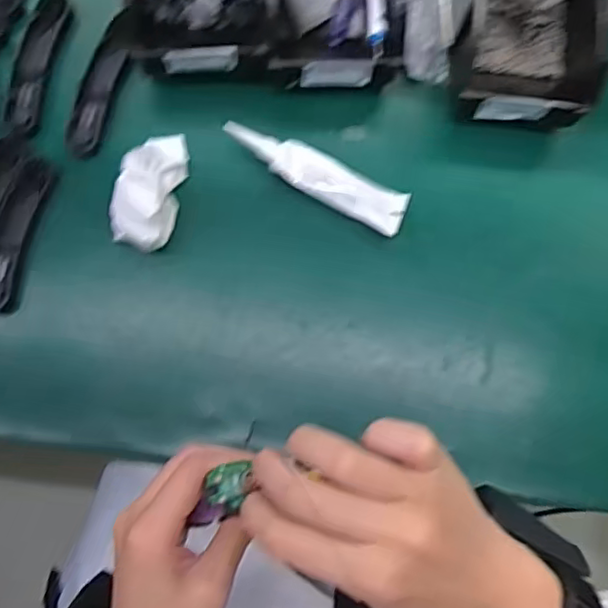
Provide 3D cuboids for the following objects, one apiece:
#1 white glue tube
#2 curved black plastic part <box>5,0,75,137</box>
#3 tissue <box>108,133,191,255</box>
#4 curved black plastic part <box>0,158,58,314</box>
[{"bbox_3d":[0.010,-0.103,0.499,0.152,0.026,0.037,28,84,2],"label":"white glue tube"},{"bbox_3d":[-0.214,-0.192,0.499,0.031,0.019,0.115,13,84,0],"label":"curved black plastic part"},{"bbox_3d":[-0.117,-0.092,0.477,0.045,0.054,0.097,16,84,1],"label":"tissue"},{"bbox_3d":[-0.224,-0.055,0.490,0.028,0.015,0.121,15,84,1],"label":"curved black plastic part"}]

